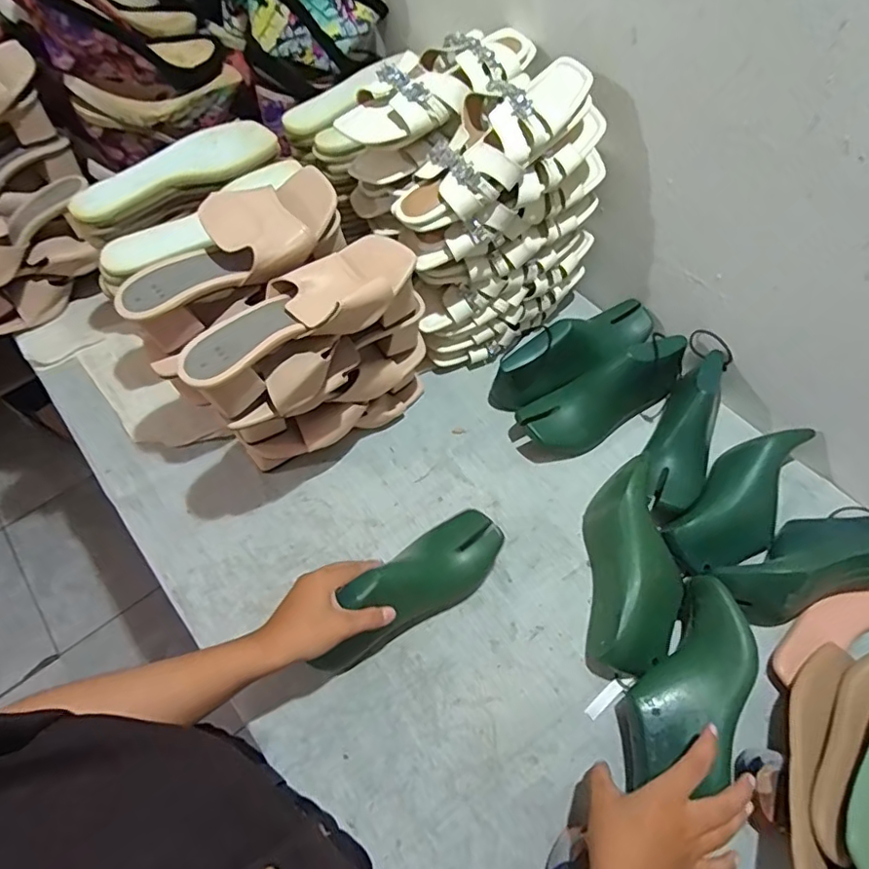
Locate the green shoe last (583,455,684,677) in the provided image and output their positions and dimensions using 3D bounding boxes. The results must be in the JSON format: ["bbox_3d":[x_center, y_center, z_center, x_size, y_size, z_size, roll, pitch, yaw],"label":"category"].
[{"bbox_3d":[0.218,0.135,0.601,0.096,0.078,0.232,6,60,2],"label":"green shoe last"}]

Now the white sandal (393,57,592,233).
[{"bbox_3d":[0.059,-0.313,0.588,0.248,0.050,0.104,-42,67,1],"label":"white sandal"}]

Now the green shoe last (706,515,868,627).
[{"bbox_3d":[0.402,0.135,0.589,0.214,0.070,0.094,-13,61,-7],"label":"green shoe last"}]

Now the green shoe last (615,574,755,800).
[{"bbox_3d":[0.243,0.238,0.524,0.081,0.068,0.192,33,72,16],"label":"green shoe last"}]

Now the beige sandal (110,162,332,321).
[{"bbox_3d":[-0.201,-0.184,0.546,0.227,0.066,0.090,-31,64,-16],"label":"beige sandal"}]

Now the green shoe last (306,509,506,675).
[{"bbox_3d":[-0.029,0.158,0.569,0.222,0.091,0.076,-35,67,-17],"label":"green shoe last"}]

